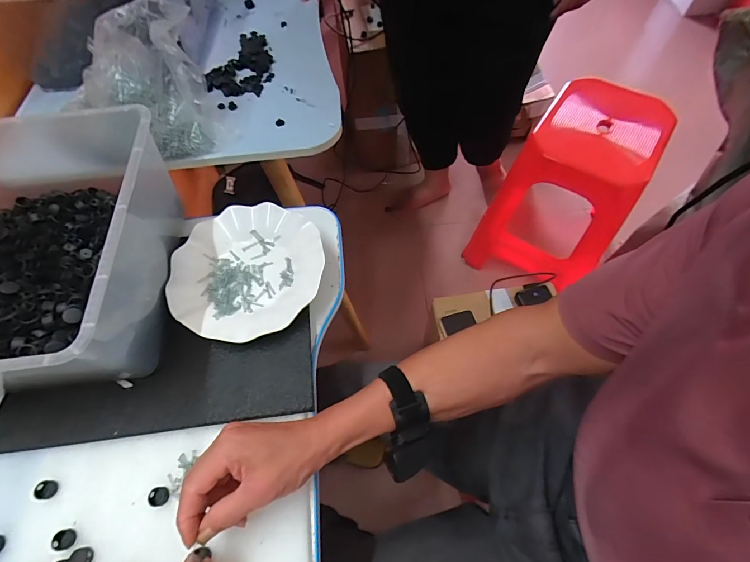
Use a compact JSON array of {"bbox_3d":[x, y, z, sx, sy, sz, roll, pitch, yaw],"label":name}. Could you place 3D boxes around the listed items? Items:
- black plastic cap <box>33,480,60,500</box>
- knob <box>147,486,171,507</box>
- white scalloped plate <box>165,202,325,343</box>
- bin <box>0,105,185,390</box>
[{"bbox_3d":[-0.325,0.207,0.376,0.016,0.009,0.016,0,65,1],"label":"black plastic cap"},{"bbox_3d":[-0.212,0.211,0.373,0.018,0.010,0.017,0,65,1],"label":"knob"},{"bbox_3d":[-0.155,-0.016,0.463,0.173,0.020,0.178,0,65,1],"label":"white scalloped plate"},{"bbox_3d":[-0.375,-0.032,0.406,0.287,0.139,0.293,-6,65,-2],"label":"bin"}]

